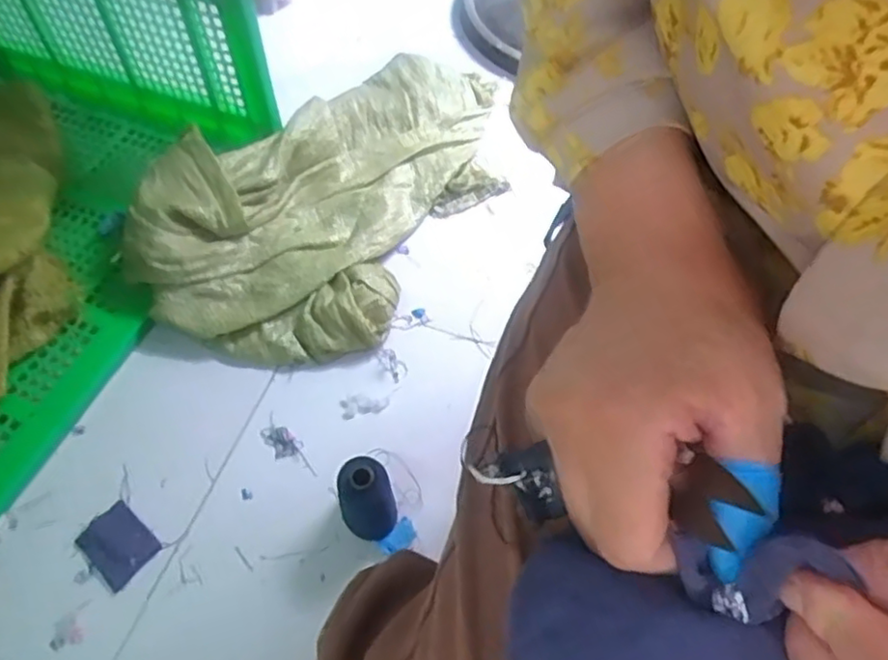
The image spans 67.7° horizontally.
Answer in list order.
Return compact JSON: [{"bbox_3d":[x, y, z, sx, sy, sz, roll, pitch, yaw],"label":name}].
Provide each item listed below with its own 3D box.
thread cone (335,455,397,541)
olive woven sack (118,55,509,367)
[{"bbox_3d":[-0.080,0.175,0.679,0.052,0.103,0.057,1,58,-1],"label":"thread cone"},{"bbox_3d":[-0.121,-0.199,0.915,0.350,0.101,0.597,39,65,20],"label":"olive woven sack"}]

